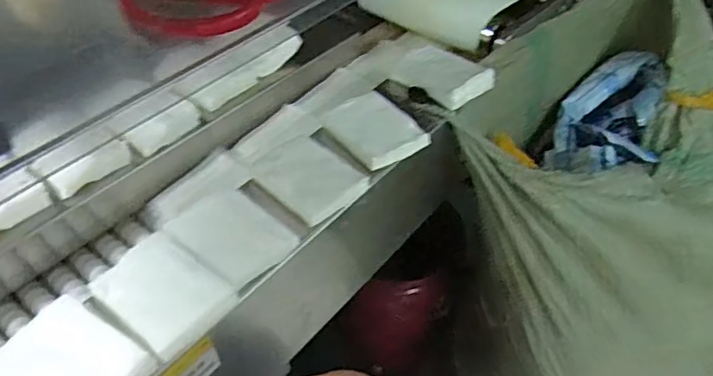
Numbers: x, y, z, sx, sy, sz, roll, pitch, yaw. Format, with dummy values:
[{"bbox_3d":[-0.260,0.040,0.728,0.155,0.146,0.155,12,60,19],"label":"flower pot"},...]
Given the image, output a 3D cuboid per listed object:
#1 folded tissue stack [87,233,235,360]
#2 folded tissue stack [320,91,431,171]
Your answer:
[{"bbox_3d":[-0.156,0.081,0.462,0.100,0.015,0.072,31,52,27],"label":"folded tissue stack"},{"bbox_3d":[0.015,-0.069,0.604,0.074,0.016,0.107,-24,50,-23],"label":"folded tissue stack"}]

